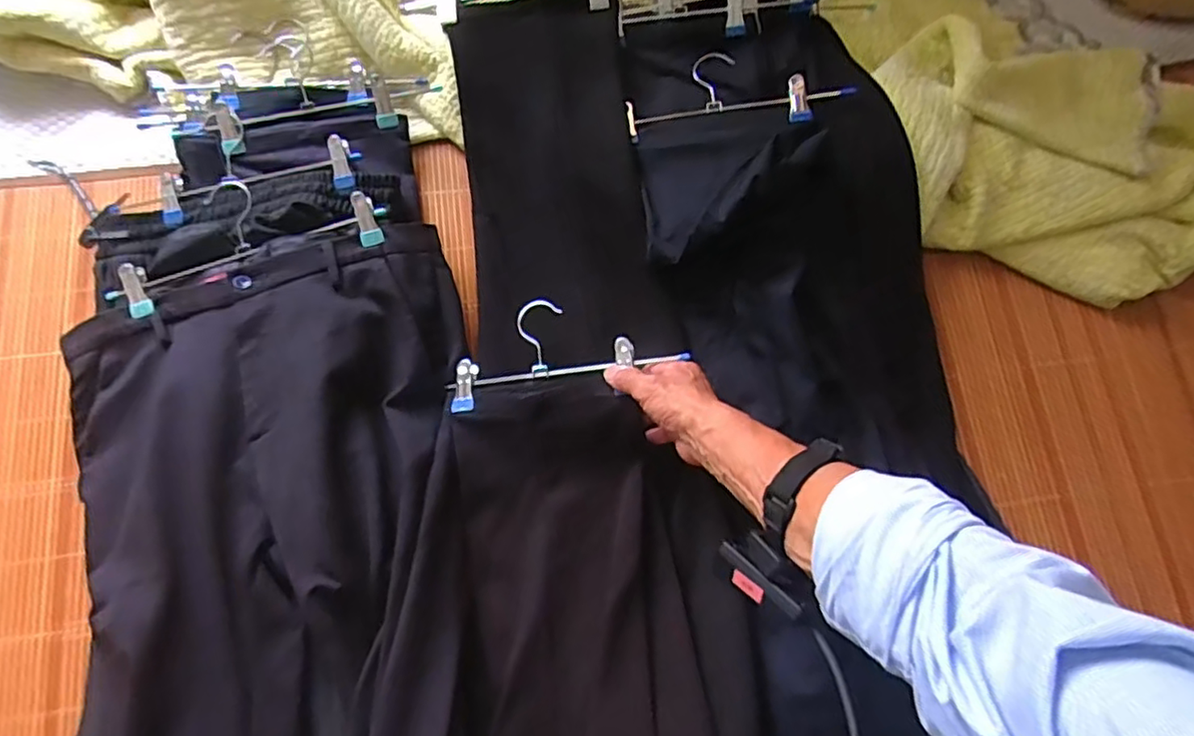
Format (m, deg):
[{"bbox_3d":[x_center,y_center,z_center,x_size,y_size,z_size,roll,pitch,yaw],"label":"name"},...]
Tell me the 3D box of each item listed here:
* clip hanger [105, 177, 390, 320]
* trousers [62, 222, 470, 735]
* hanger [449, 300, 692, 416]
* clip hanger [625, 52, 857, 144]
[{"bbox_3d":[-0.373,-0.146,0.652,0.294,0.023,0.127,-20,77,-5],"label":"clip hanger"},{"bbox_3d":[-0.272,0.263,0.545,0.401,0.077,0.783,-13,77,-4],"label":"trousers"},{"bbox_3d":[-0.038,-0.024,0.630,0.233,0.024,0.102,-11,76,11],"label":"hanger"},{"bbox_3d":[0.150,-0.316,0.692,0.234,0.031,0.109,-6,76,-2],"label":"clip hanger"}]

